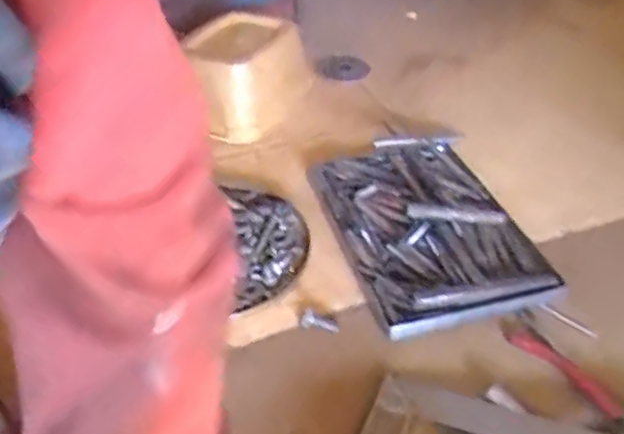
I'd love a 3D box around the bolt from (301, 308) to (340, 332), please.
[{"bbox_3d":[0.007,0.089,0.527,0.034,0.007,0.013,20,43,24],"label":"bolt"}]

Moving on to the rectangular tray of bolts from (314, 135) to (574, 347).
[{"bbox_3d":[0.108,0.005,0.617,0.171,0.034,0.254,-12,40,-14],"label":"rectangular tray of bolts"}]

